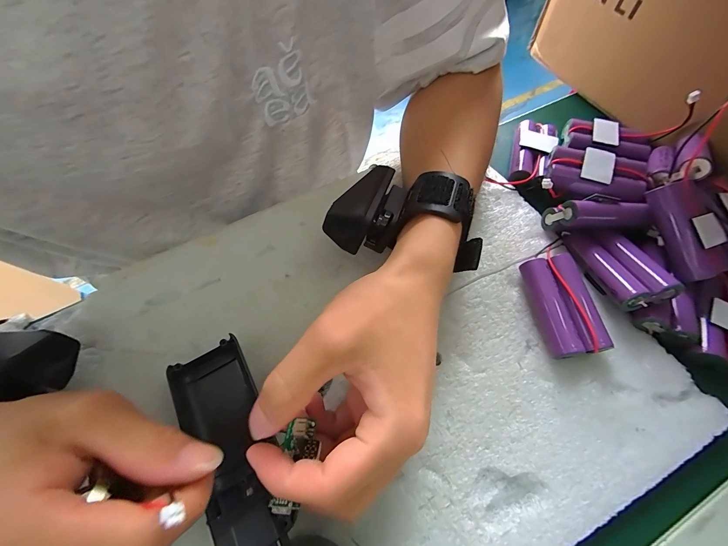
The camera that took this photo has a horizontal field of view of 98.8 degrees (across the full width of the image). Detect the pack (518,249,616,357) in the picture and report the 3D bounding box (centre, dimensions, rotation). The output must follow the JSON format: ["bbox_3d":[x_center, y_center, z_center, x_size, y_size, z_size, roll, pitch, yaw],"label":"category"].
[{"bbox_3d":[0.131,0.020,0.207,0.030,0.021,0.067,-8,64,-3],"label":"pack"}]

